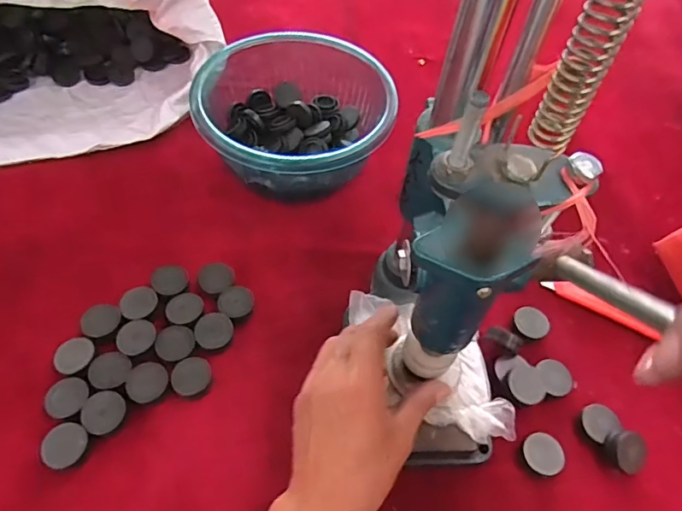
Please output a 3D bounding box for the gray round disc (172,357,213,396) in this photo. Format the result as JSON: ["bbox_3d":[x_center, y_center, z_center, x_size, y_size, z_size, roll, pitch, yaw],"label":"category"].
[{"bbox_3d":[-0.126,0.102,0.423,0.031,0.004,0.031,7,68,-17],"label":"gray round disc"}]

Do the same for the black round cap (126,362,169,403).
[{"bbox_3d":[-0.160,0.105,0.414,0.032,0.006,0.032,3,56,-4],"label":"black round cap"}]

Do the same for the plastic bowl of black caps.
[{"bbox_3d":[-0.051,-0.153,0.560,0.207,0.085,0.206,0,56,-5],"label":"plastic bowl of black caps"}]

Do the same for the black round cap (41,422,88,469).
[{"bbox_3d":[-0.212,0.146,0.384,0.033,0.014,0.032,3,56,-4],"label":"black round cap"}]

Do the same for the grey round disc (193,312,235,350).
[{"bbox_3d":[-0.111,0.067,0.442,0.032,0.006,0.034,3,56,-4],"label":"grey round disc"}]

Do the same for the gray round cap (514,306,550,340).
[{"bbox_3d":[0.181,0.064,0.477,0.029,0.005,0.031,-1,72,4],"label":"gray round cap"}]

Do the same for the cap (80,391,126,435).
[{"bbox_3d":[-0.188,0.125,0.398,0.032,0.007,0.032,3,56,-4],"label":"cap"}]

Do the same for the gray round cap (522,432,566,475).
[{"bbox_3d":[0.165,0.161,0.407,0.031,0.007,0.032,3,56,-4],"label":"gray round cap"}]

